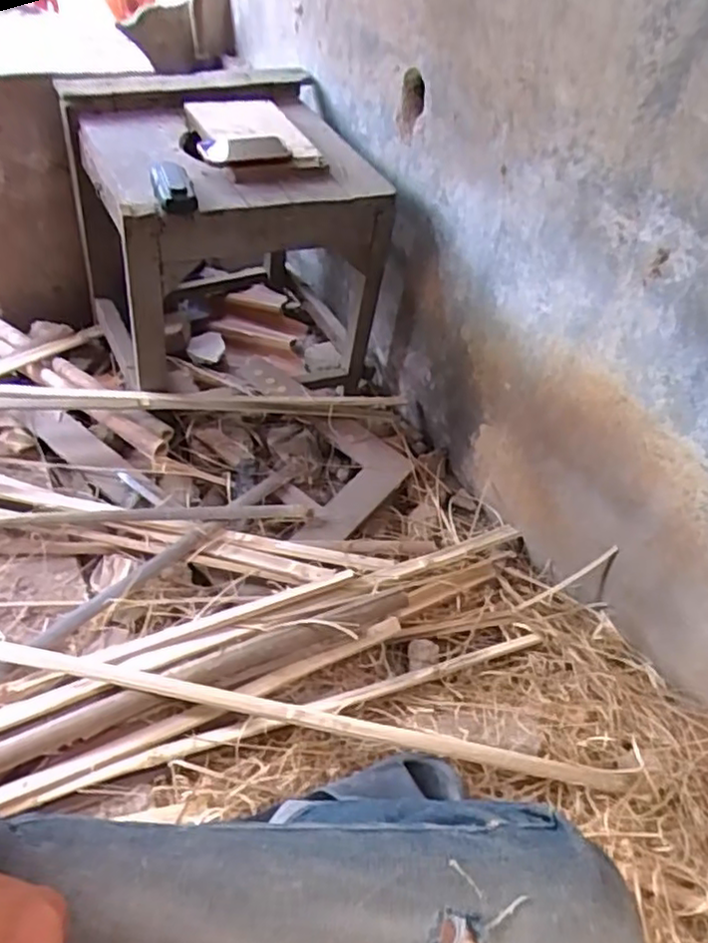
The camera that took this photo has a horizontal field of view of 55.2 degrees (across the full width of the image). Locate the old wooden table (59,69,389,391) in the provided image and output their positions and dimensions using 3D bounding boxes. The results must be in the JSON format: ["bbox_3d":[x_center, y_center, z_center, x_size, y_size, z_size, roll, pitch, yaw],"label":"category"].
[{"bbox_3d":[-0.234,-0.417,1.263,0.443,0.424,0.548,-19,51,-24],"label":"old wooden table"}]

